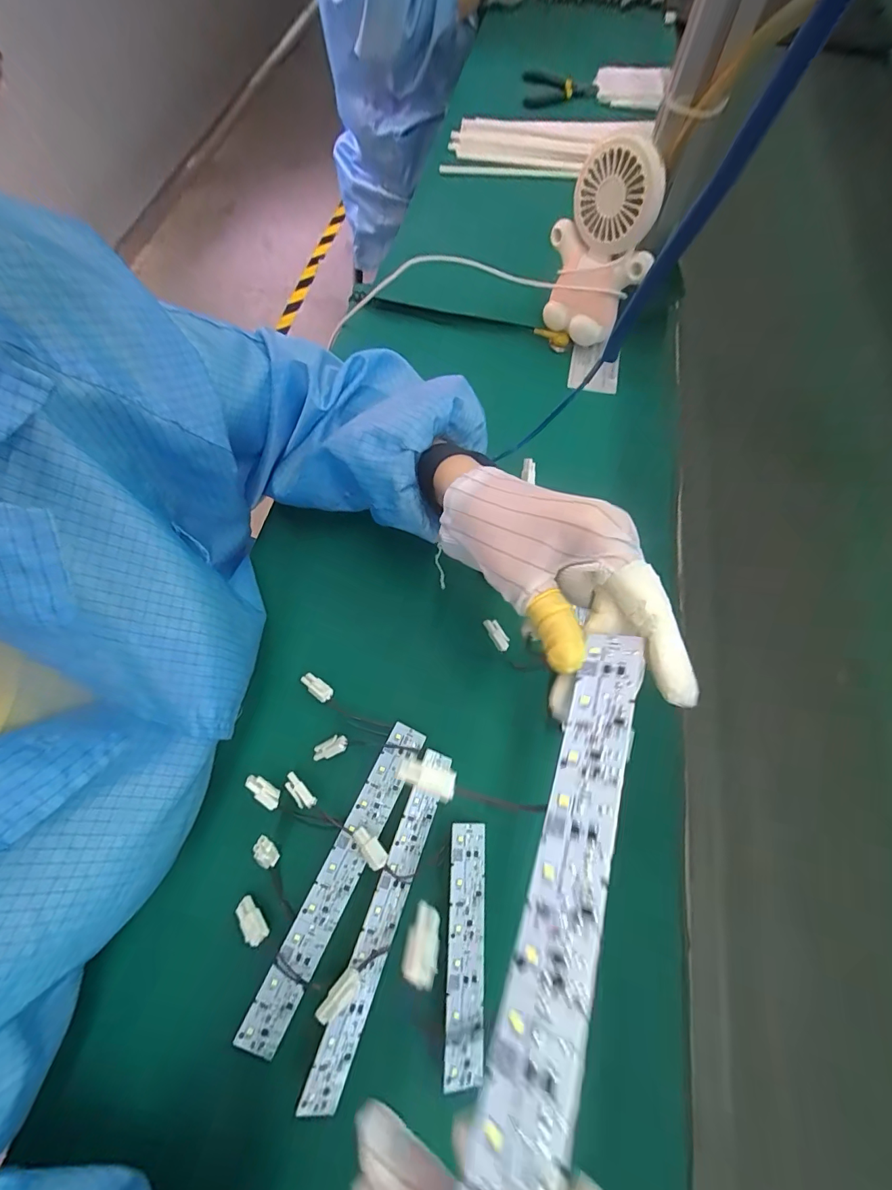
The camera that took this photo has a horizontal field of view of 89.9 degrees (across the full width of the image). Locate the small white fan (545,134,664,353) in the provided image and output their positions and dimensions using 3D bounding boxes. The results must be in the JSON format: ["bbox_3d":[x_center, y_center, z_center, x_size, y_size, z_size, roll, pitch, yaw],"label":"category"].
[{"bbox_3d":[0.151,-0.336,0.432,0.099,0.150,0.052,33,55,12],"label":"small white fan"}]

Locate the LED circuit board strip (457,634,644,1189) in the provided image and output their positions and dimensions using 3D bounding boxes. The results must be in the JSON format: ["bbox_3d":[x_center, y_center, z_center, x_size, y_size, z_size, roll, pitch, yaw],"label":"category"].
[{"bbox_3d":[0.041,0.094,0.150,0.024,0.004,0.181,2,54,34],"label":"LED circuit board strip"}]

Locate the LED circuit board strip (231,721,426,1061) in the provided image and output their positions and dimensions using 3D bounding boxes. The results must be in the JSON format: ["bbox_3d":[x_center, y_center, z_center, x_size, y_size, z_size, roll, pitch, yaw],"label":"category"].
[{"bbox_3d":[-0.066,0.174,0.283,0.025,0.004,0.189,25,68,9],"label":"LED circuit board strip"}]

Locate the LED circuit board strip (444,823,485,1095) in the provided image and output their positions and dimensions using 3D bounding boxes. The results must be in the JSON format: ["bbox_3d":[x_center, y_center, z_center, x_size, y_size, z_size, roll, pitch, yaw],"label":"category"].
[{"bbox_3d":[0.012,0.210,0.269,0.025,0.004,0.128,15,64,-26],"label":"LED circuit board strip"}]

